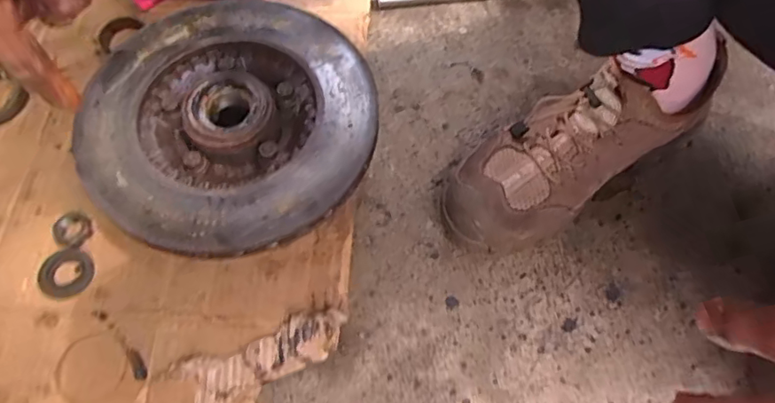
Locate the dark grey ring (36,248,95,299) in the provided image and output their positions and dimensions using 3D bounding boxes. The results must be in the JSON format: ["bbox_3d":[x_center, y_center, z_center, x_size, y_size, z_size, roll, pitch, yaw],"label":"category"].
[{"bbox_3d":[-0.282,0.061,0.480,0.045,0.008,0.044,0,64,0],"label":"dark grey ring"}]

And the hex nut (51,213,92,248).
[{"bbox_3d":[-0.284,0.026,0.492,0.033,0.007,0.032,35,69,16],"label":"hex nut"}]

